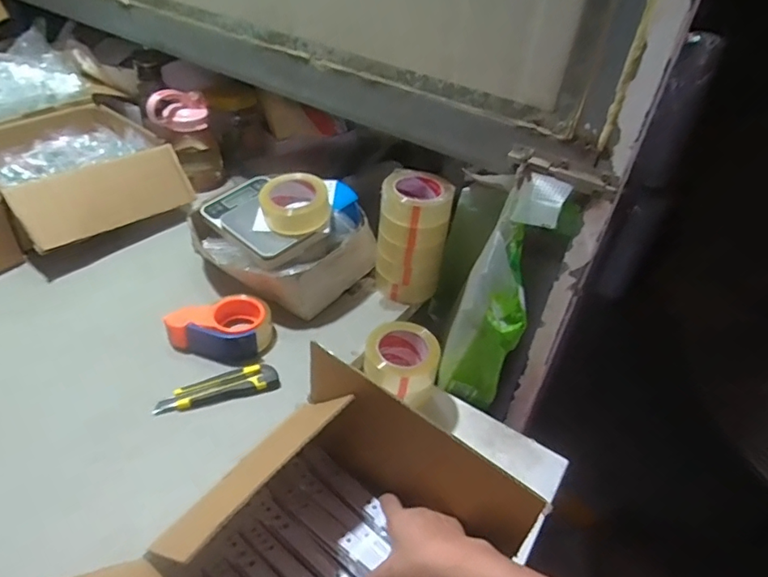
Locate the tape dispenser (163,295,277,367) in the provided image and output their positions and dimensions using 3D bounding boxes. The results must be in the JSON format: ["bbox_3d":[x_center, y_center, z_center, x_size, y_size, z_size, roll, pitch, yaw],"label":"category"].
[{"bbox_3d":[-0.247,0.067,0.782,0.154,0.053,0.095,-9,43,-18],"label":"tape dispenser"}]

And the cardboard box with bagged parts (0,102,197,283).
[{"bbox_3d":[-0.605,-0.218,0.999,0.364,0.130,0.310,31,46,27],"label":"cardboard box with bagged parts"}]

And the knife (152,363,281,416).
[{"bbox_3d":[-0.234,0.144,0.729,0.166,0.024,0.043,-10,43,-19],"label":"knife"}]

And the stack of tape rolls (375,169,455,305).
[{"bbox_3d":[0.048,-0.085,0.887,0.111,0.200,0.099,23,43,19],"label":"stack of tape rolls"}]

